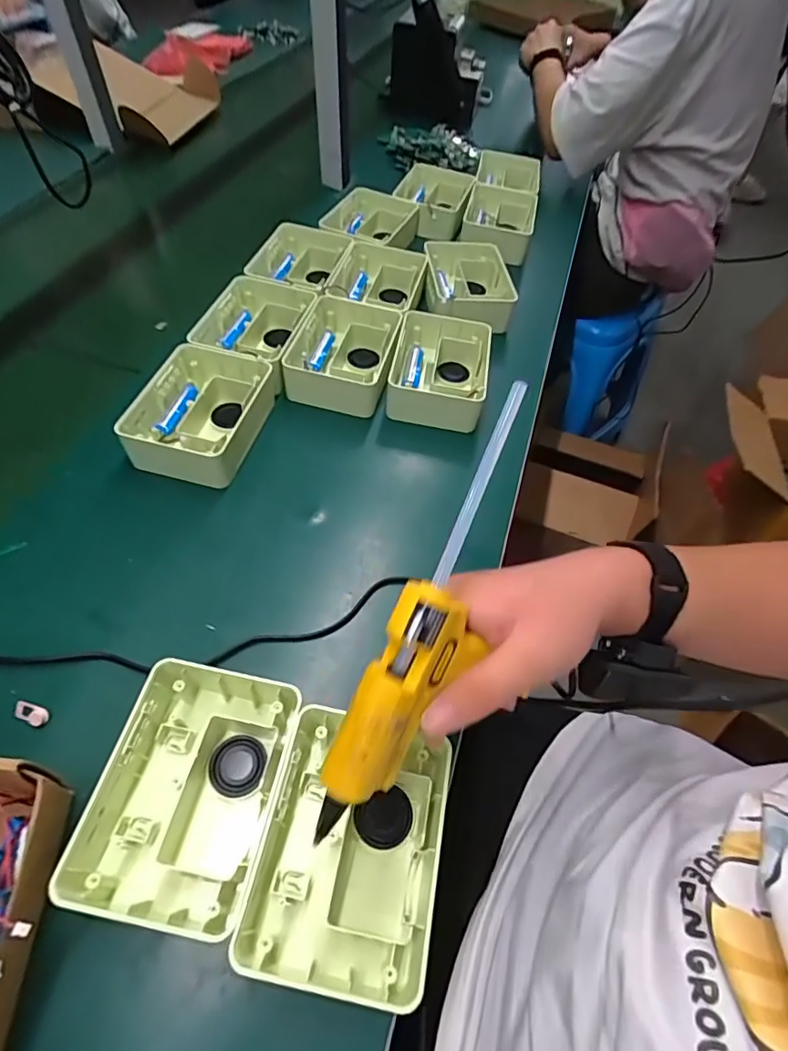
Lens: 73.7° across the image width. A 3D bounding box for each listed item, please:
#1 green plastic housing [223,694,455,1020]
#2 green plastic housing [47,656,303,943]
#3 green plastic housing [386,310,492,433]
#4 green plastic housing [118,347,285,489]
[{"bbox_3d":[-0.025,0.198,0.330,0.110,0.046,0.144,11,54,5],"label":"green plastic housing"},{"bbox_3d":[-0.128,0.166,0.343,0.108,0.047,0.149,11,54,4],"label":"green plastic housing"},{"bbox_3d":[0.052,-0.179,0.605,0.108,0.044,0.144,10,54,4],"label":"green plastic housing"},{"bbox_3d":[-0.191,-0.111,0.528,0.116,0.045,0.151,9,54,3],"label":"green plastic housing"}]

